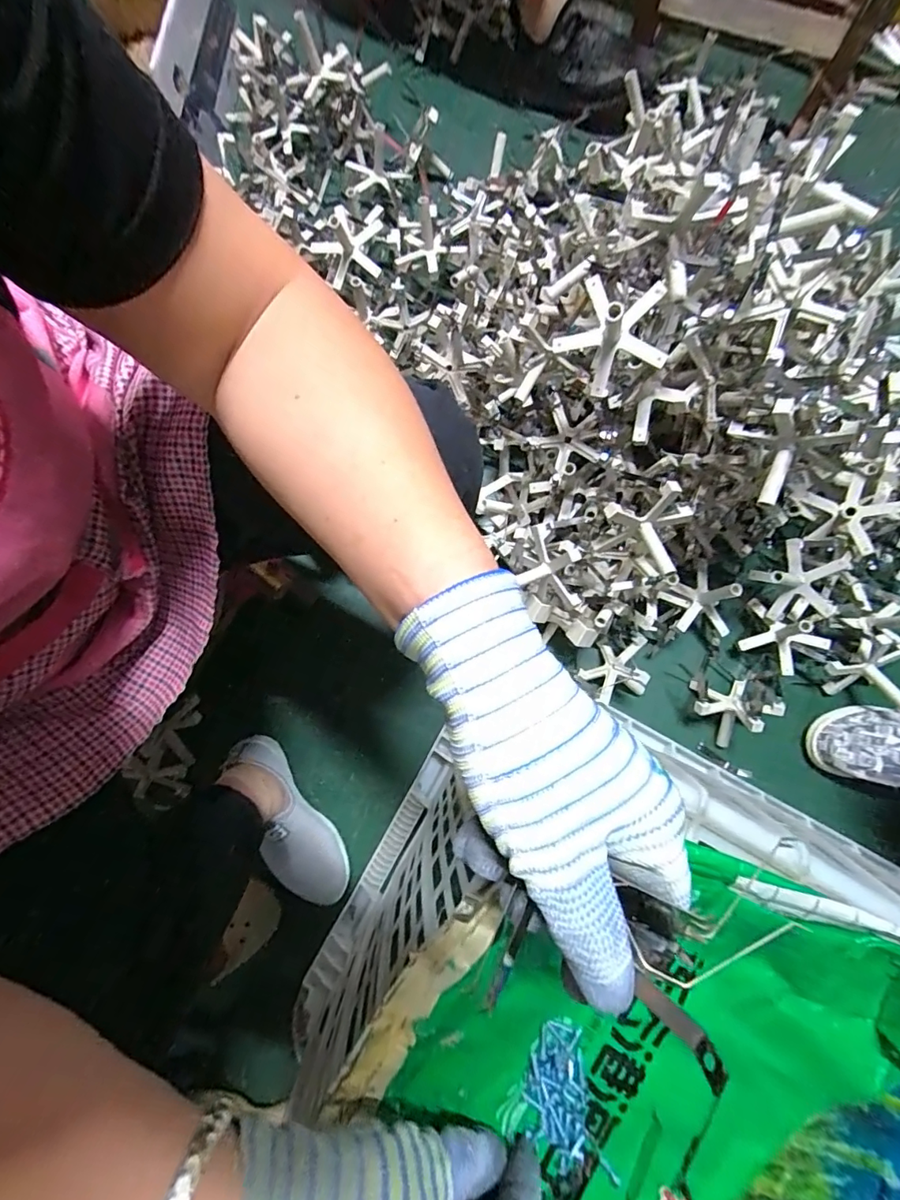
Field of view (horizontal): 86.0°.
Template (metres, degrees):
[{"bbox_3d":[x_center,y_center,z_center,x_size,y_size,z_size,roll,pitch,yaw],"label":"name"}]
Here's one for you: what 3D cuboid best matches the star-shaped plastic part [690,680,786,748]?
[{"bbox_3d":[0.376,0.138,0.641,0.090,0.086,0.088,-41,81,-6],"label":"star-shaped plastic part"}]

